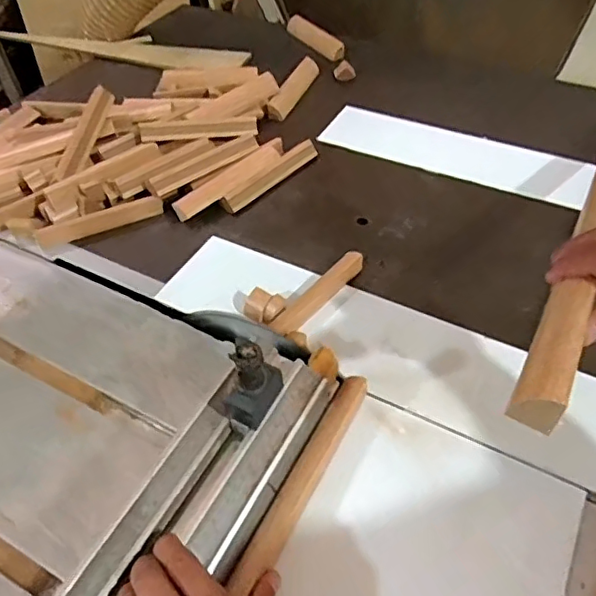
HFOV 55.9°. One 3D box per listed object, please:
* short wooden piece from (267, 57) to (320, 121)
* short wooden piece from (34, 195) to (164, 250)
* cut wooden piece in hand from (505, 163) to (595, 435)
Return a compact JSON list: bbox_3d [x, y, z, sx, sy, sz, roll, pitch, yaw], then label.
[{"bbox_3d":[-0.005,-0.350,0.927,0.041,0.021,0.172,15,51,16],"label":"short wooden piece"},{"bbox_3d":[-0.256,-0.101,0.729,0.158,0.014,0.031,-21,50,-14],"label":"short wooden piece"},{"bbox_3d":[0.288,-0.084,0.542,0.028,0.035,0.644,22,39,21],"label":"cut wooden piece in hand"}]

